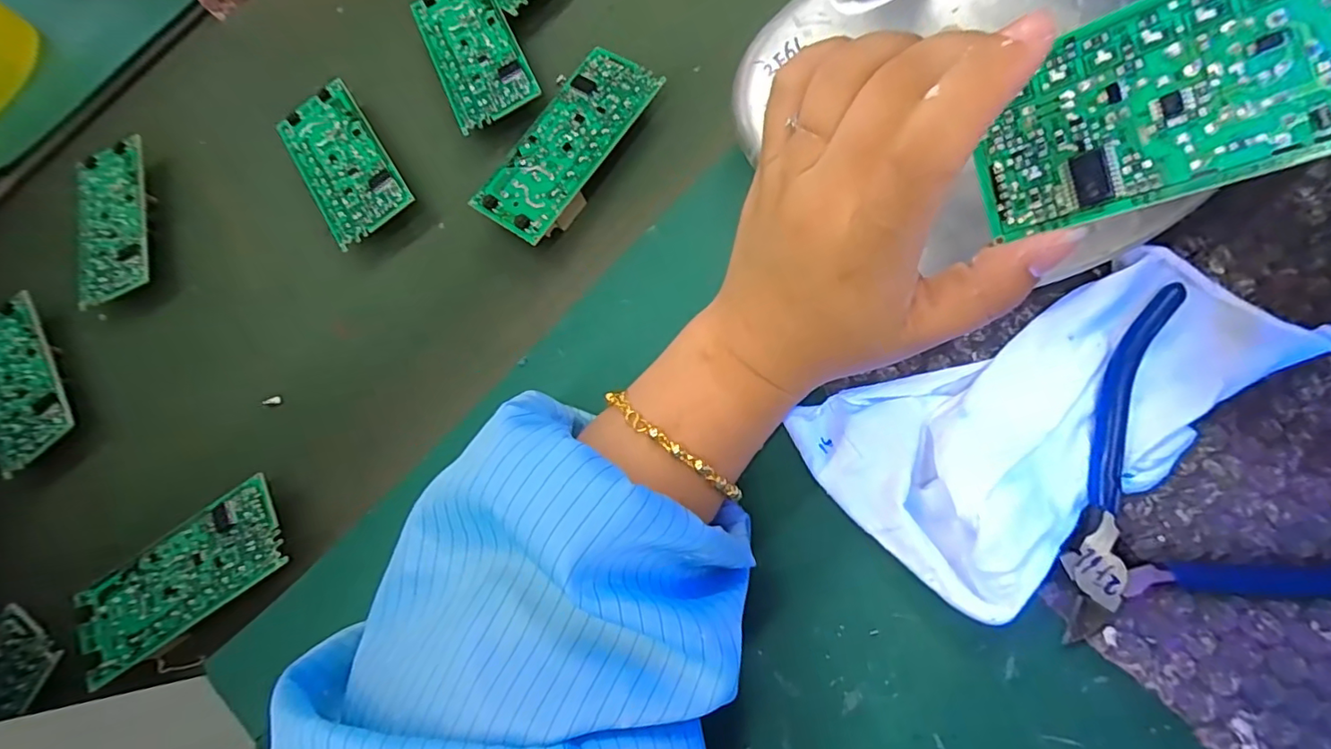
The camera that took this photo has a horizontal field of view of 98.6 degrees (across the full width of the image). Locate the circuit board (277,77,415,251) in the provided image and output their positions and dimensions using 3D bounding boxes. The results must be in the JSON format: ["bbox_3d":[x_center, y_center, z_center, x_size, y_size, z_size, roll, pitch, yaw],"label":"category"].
[{"bbox_3d":[-0.181,-0.119,0.328,0.047,0.016,0.105,-35,71,0],"label":"circuit board"}]

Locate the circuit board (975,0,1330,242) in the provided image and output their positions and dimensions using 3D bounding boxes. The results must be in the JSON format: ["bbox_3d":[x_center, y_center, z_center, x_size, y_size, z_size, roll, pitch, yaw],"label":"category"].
[{"bbox_3d":[0.130,-0.068,0.127,0.106,0.004,0.048,-13,87,36],"label":"circuit board"}]

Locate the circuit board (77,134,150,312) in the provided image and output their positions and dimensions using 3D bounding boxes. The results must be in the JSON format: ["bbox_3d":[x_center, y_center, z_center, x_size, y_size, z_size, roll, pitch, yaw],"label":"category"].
[{"bbox_3d":[-0.338,-0.092,0.351,0.043,0.017,0.109,-17,68,-5],"label":"circuit board"}]

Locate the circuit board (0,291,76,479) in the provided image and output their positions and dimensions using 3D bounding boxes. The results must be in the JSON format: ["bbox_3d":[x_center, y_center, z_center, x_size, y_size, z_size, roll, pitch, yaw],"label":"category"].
[{"bbox_3d":[-0.370,0.006,0.326,0.044,0.010,0.105,-35,72,-8],"label":"circuit board"}]

